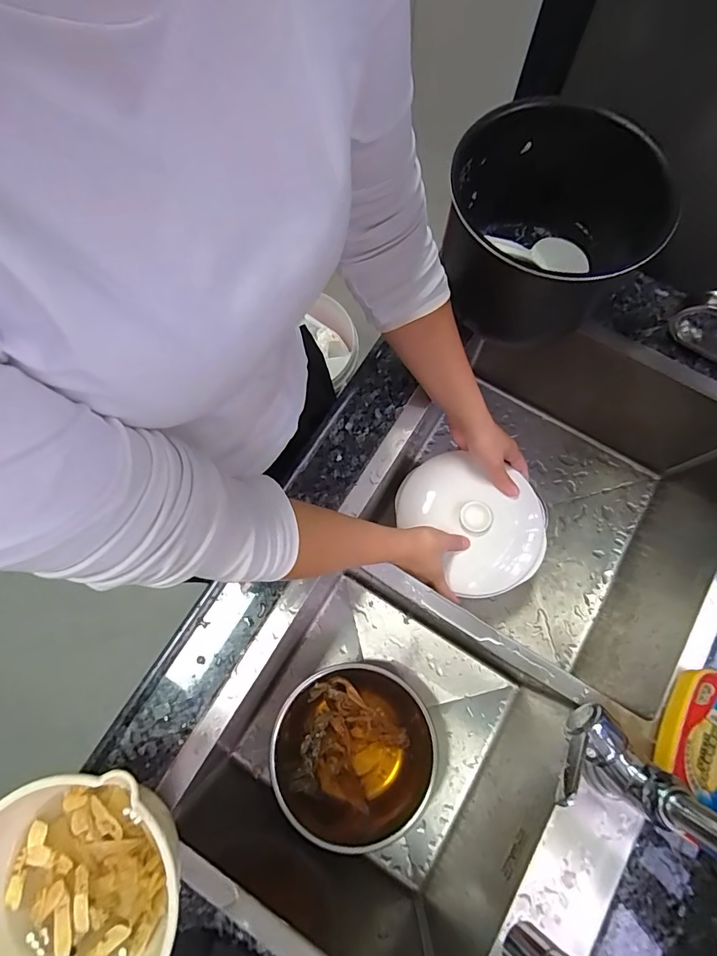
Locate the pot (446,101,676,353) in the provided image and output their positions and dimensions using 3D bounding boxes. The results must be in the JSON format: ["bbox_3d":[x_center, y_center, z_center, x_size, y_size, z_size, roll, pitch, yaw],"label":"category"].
[{"bbox_3d":[0.204,-0.269,0.519,0.196,0.154,0.191,0,75,0],"label":"pot"}]

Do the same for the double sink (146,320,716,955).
[{"bbox_3d":[0.152,0.162,0.589,0.394,0.212,0.747,35,78,9],"label":"double sink"}]

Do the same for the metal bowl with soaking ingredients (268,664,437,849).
[{"bbox_3d":[-0.006,0.357,0.605,0.200,0.063,0.204,0,75,0],"label":"metal bowl with soaking ingredients"}]

